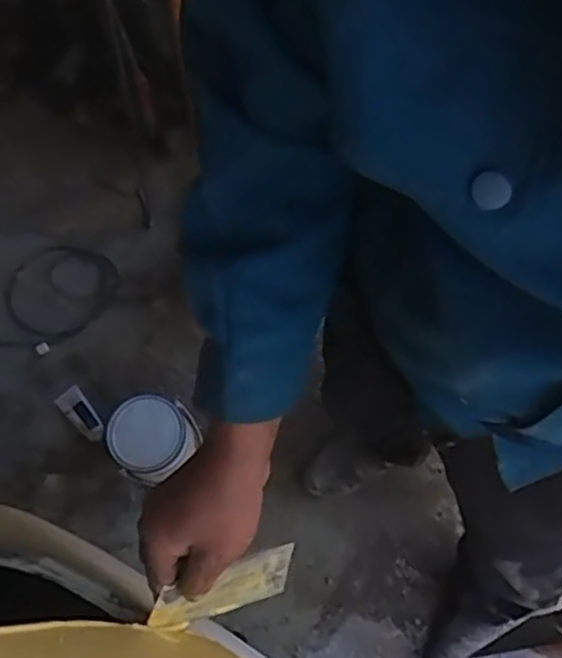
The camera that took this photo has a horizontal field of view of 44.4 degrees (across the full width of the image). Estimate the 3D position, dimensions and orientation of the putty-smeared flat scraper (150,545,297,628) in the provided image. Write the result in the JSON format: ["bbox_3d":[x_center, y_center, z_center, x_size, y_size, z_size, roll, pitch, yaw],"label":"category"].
[{"bbox_3d":[-0.048,0.217,0.575,0.121,0.066,0.006,-7,35,-26],"label":"putty-smeared flat scraper"}]

